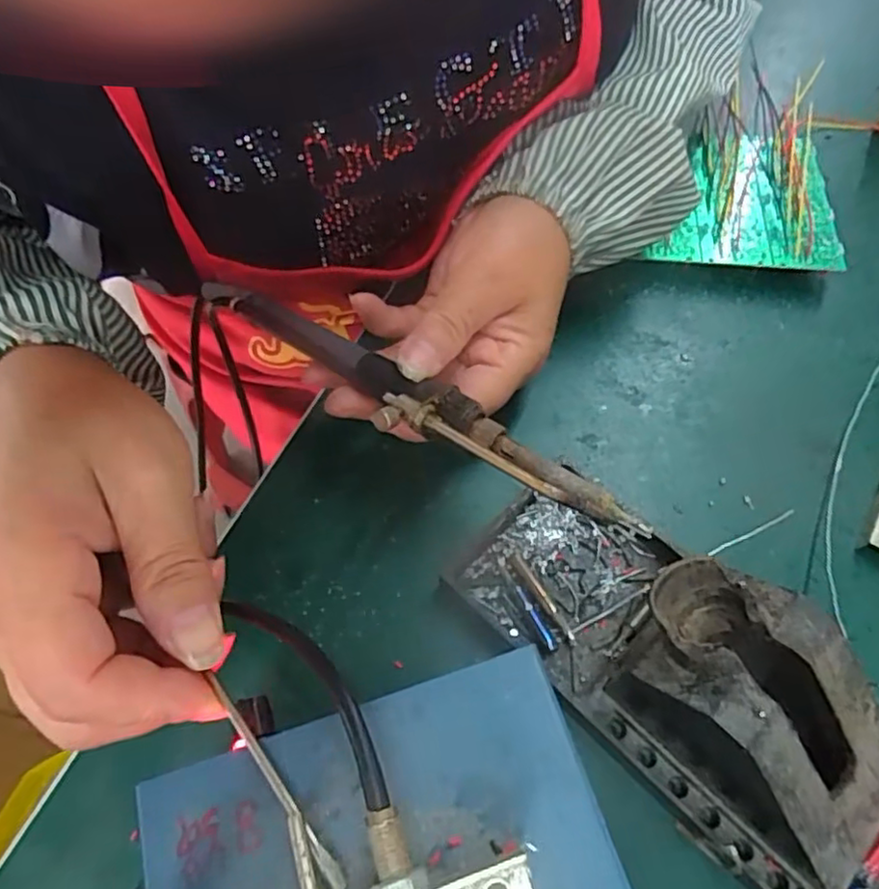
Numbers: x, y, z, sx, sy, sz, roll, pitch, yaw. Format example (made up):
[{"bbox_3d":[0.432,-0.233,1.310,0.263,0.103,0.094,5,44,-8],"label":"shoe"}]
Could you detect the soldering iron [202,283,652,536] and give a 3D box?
[{"bbox_3d":[-0.023,-0.023,0.242,0.209,0.020,0.024,32,66,25],"label":"soldering iron"}]

